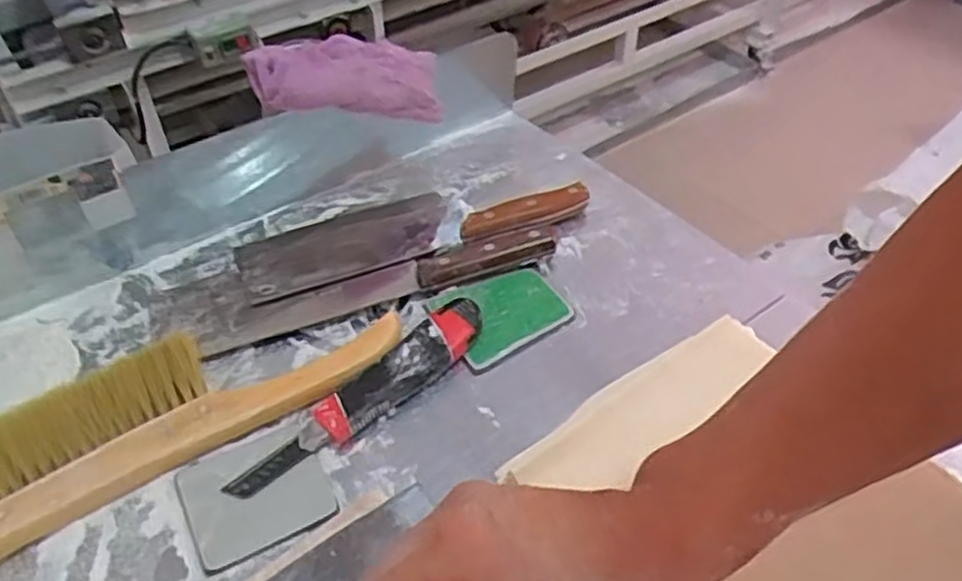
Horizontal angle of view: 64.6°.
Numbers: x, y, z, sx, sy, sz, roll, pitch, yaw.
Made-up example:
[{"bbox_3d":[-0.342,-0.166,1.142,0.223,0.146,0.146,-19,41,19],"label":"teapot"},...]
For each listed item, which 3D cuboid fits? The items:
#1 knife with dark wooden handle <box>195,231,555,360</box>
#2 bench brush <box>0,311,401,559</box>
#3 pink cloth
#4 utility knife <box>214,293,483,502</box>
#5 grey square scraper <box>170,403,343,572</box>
[{"bbox_3d":[-0.075,-0.005,0.599,0.284,0.018,0.036,-16,48,-17],"label":"knife with dark wooden handle"},{"bbox_3d":[-0.223,0.077,0.505,0.333,0.025,0.106,-27,52,-26],"label":"bench brush"},{"bbox_3d":[-0.111,-0.181,0.655,0.163,0.046,0.075,-8,44,-30],"label":"pink cloth"},{"bbox_3d":[-0.077,0.068,0.517,0.206,0.024,0.036,-34,56,-31],"label":"utility knife"},{"bbox_3d":[-0.140,0.124,0.477,0.087,0.005,0.081,-22,50,-22],"label":"grey square scraper"}]

